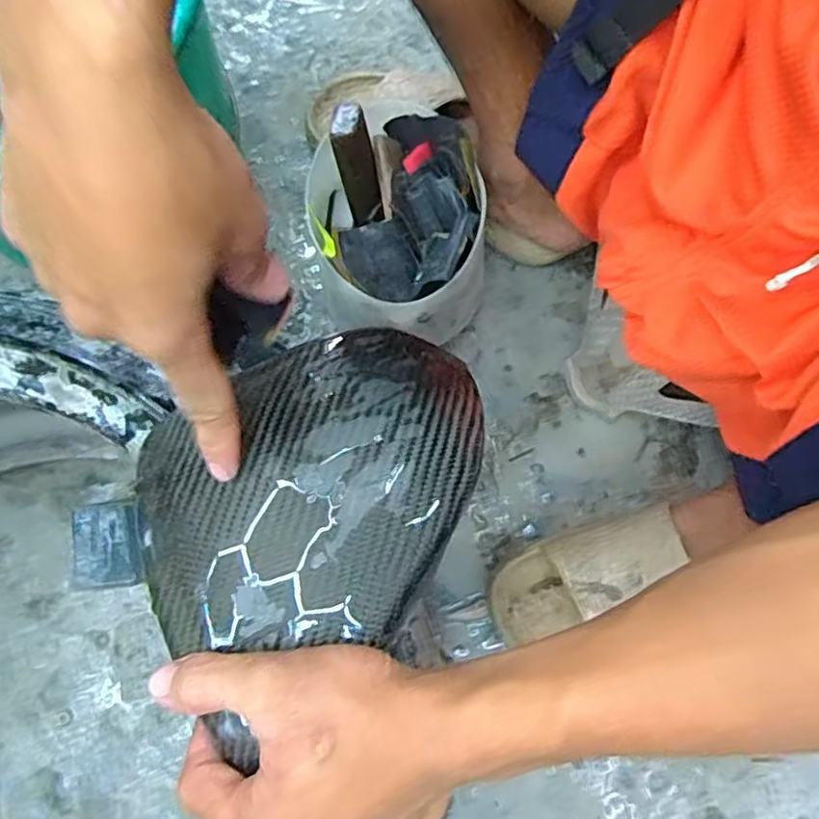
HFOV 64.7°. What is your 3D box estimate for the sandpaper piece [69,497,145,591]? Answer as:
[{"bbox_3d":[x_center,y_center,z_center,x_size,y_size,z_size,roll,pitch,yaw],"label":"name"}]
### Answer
[{"bbox_3d":[-0.264,0.117,0.560,0.061,0.004,0.072,-10,78,-3],"label":"sandpaper piece"}]

